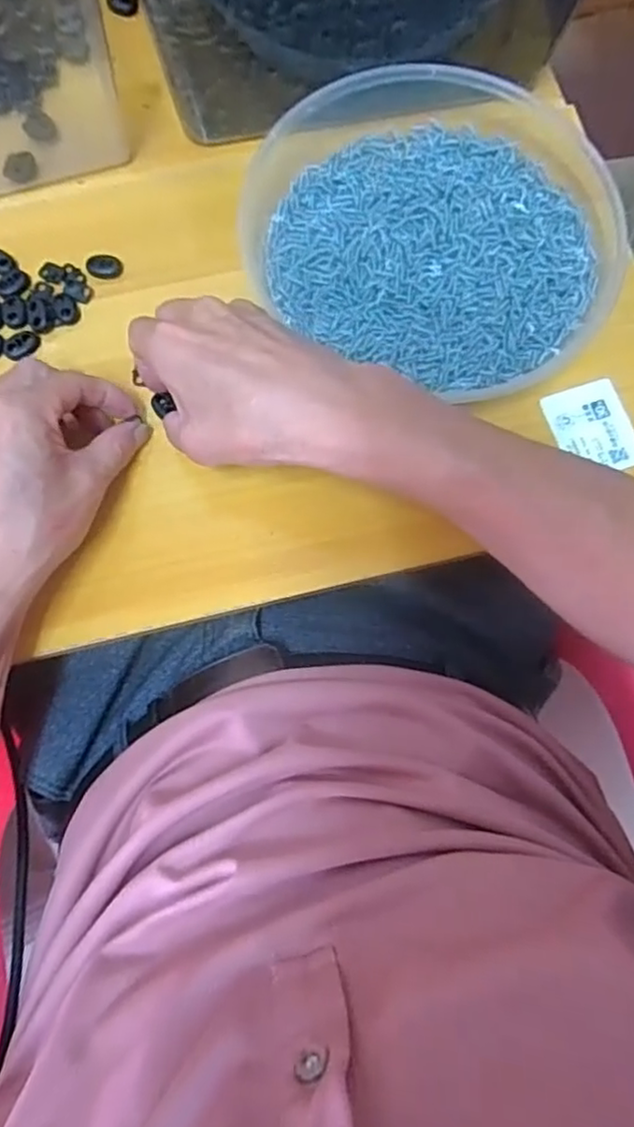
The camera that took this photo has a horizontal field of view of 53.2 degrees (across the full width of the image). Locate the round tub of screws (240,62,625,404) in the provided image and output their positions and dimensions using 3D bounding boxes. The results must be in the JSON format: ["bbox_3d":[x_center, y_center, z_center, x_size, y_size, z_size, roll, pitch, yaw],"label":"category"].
[{"bbox_3d":[0.078,-0.223,0.401,0.220,0.047,0.218,0,78,-2],"label":"round tub of screws"}]

